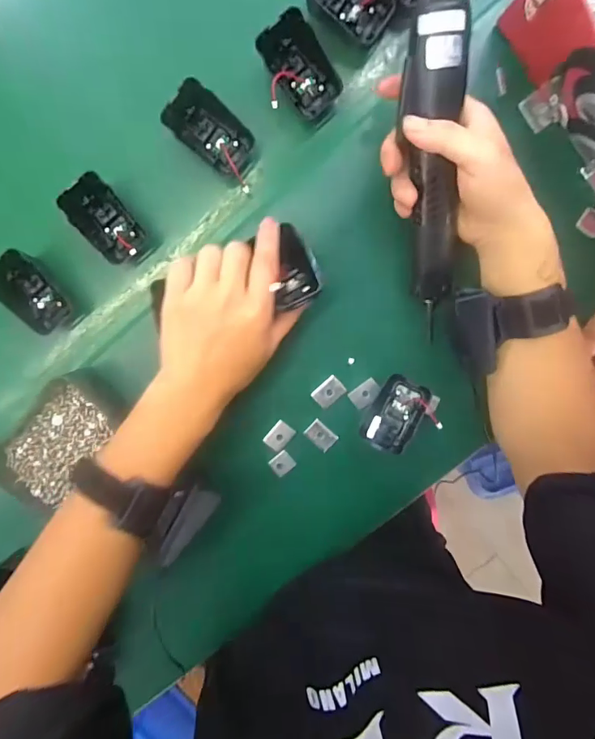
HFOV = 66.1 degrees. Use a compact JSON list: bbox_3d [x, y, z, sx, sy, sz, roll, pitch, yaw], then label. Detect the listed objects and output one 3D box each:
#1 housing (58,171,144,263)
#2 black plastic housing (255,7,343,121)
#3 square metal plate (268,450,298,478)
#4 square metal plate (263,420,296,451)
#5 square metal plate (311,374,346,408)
[{"bbox_3d":[-0.166,-0.129,0.394,0.040,0.032,0.070,-41,118,-3],"label":"housing"},{"bbox_3d":[0.001,-0.239,0.370,0.048,0.039,0.067,-37,97,7],"label":"black plastic housing"},{"bbox_3d":[-0.015,0.089,0.434,0.021,0.006,0.019,-40,96,7],"label":"square metal plate"},{"bbox_3d":[-0.017,0.063,0.430,0.019,0.004,0.026,43,98,-6],"label":"square metal plate"},{"bbox_3d":[0.029,0.021,0.423,0.029,0.005,0.021,-44,96,8],"label":"square metal plate"}]

